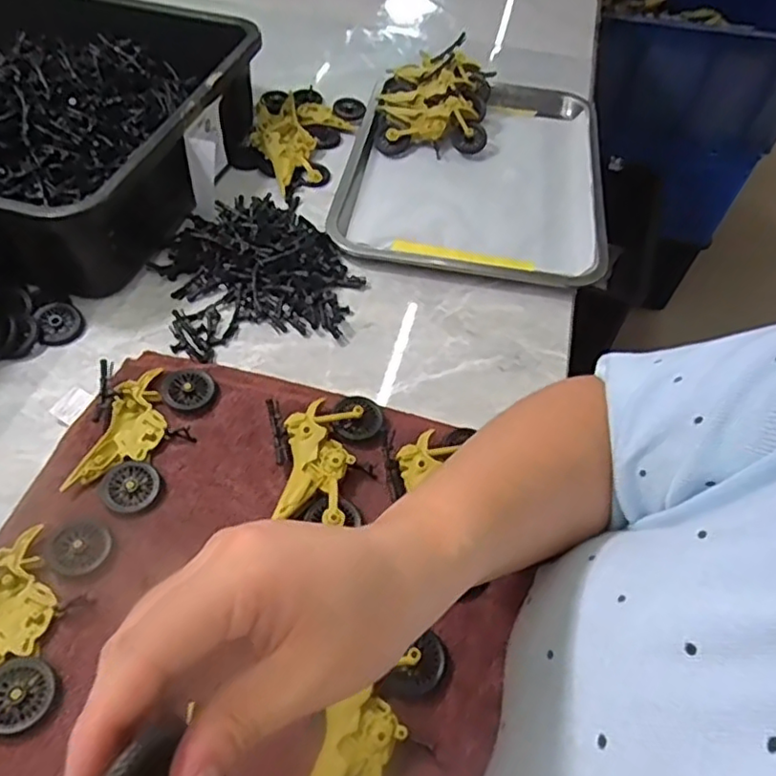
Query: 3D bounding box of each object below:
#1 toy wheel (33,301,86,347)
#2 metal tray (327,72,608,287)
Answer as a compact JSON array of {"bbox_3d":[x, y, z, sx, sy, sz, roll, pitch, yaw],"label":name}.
[{"bbox_3d":[-0.265,-0.052,0.510,0.034,0.008,0.037,-16,79,-26],"label":"toy wheel"},{"bbox_3d":[0.092,-0.245,0.680,0.259,0.024,0.356,10,51,3],"label":"metal tray"}]

